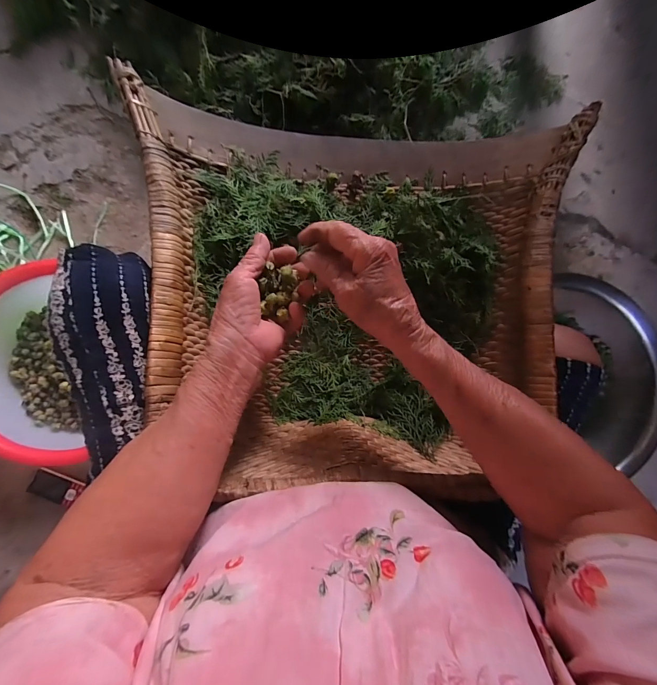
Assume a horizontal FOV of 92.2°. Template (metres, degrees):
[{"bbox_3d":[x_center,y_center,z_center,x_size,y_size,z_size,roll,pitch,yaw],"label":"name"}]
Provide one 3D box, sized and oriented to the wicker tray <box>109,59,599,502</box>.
[{"bbox_3d":[0.028,-0.060,0.360,0.451,0.126,0.402,3,86,-7],"label":"wicker tray"}]

